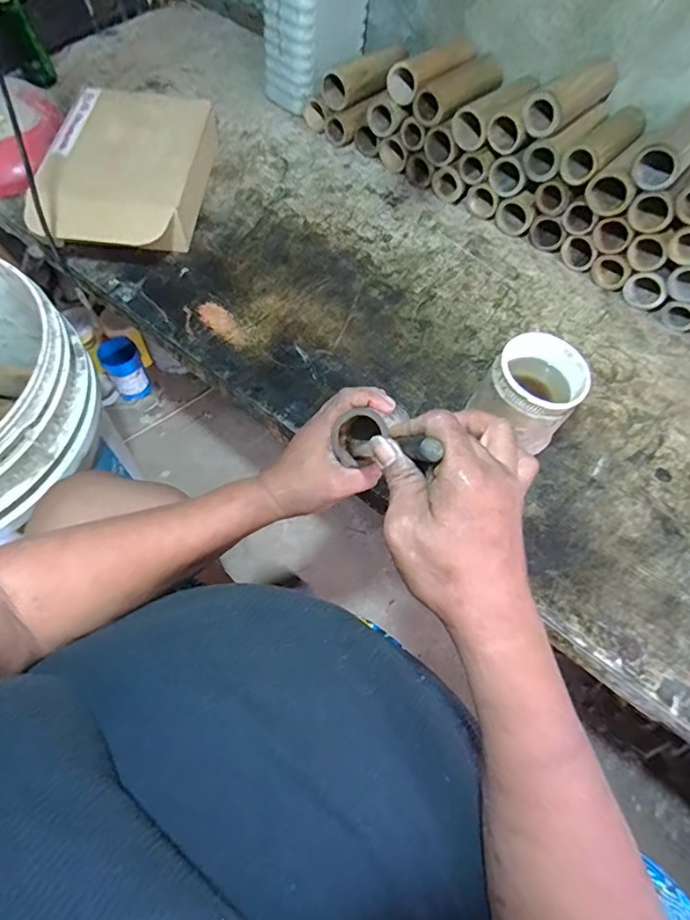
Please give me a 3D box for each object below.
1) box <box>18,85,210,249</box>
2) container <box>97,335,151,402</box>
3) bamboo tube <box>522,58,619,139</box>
[{"bbox_3d":[-0.324,-0.415,0.772,0.205,0.081,0.329,6,60,0],"label":"box"},{"bbox_3d":[-0.518,-0.213,1.229,0.086,0.118,0.094,-27,66,-18],"label":"container"},{"bbox_3d":[0.323,-0.520,0.727,0.061,0.061,0.184,38,65,16],"label":"bamboo tube"}]

